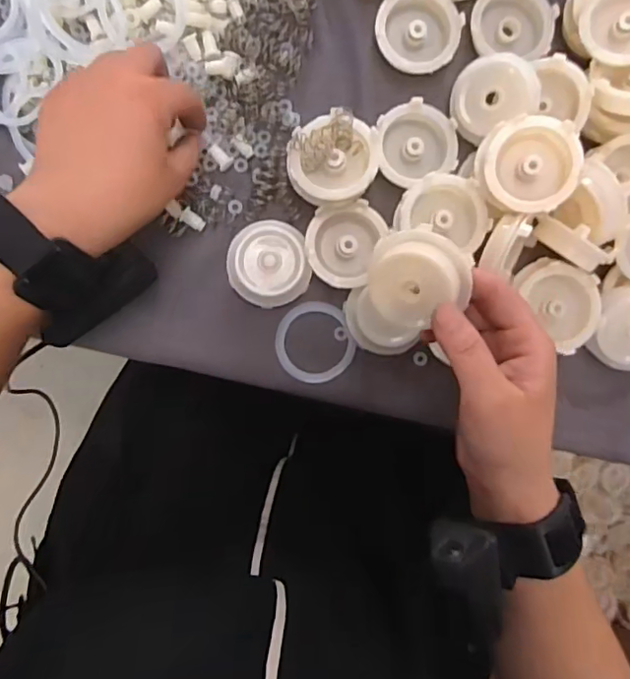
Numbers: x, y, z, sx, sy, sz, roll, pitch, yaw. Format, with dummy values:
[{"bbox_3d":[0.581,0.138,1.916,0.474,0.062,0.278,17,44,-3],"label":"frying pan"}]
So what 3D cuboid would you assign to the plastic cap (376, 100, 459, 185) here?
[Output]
[{"bbox_3d":[0.065,-0.127,0.360,0.055,0.013,0.049,-23,90,-3],"label":"plastic cap"}]

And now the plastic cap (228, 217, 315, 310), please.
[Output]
[{"bbox_3d":[-0.030,-0.048,0.358,0.050,0.021,0.052,0,89,-3],"label":"plastic cap"}]

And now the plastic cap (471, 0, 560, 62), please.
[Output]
[{"bbox_3d":[0.130,-0.209,0.370,0.055,0.016,0.044,1,89,-3],"label":"plastic cap"}]

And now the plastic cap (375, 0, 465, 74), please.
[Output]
[{"bbox_3d":[0.067,-0.201,0.363,0.053,0.012,0.053,0,89,-3],"label":"plastic cap"}]

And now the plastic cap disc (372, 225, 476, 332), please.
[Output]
[{"bbox_3d":[0.053,-0.031,0.282,0.046,0.019,0.046,13,120,24],"label":"plastic cap disc"}]

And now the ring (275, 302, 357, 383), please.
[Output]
[{"bbox_3d":[0.000,0.002,0.369,0.050,0.004,0.054,0,89,-3],"label":"ring"}]

